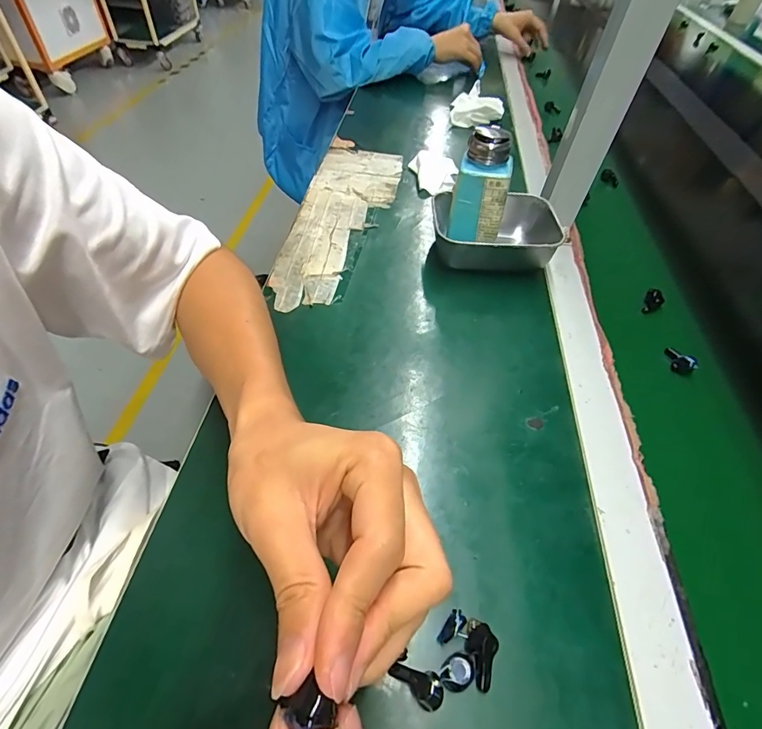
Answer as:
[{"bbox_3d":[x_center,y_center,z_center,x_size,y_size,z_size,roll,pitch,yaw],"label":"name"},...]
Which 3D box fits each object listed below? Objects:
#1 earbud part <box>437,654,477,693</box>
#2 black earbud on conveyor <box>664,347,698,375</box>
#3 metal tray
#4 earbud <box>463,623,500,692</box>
[{"bbox_3d":[0.043,0.171,0.229,0.019,0.008,0.015,-30,58,-25],"label":"earbud part"},{"bbox_3d":[0.277,-0.005,0.386,0.013,0.016,0.030,-18,54,-18],"label":"black earbud on conveyor"},{"bbox_3d":[0.128,-0.144,0.466,0.144,0.051,0.110,3,50,-2],"label":"metal tray"},{"bbox_3d":[0.055,0.163,0.232,0.017,0.013,0.029,18,52,11],"label":"earbud"}]

